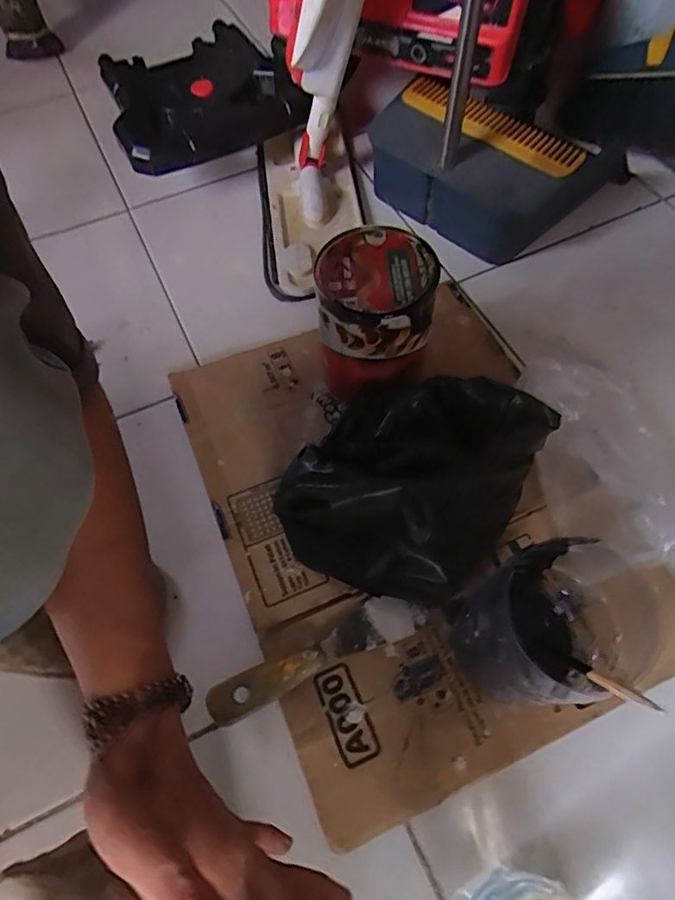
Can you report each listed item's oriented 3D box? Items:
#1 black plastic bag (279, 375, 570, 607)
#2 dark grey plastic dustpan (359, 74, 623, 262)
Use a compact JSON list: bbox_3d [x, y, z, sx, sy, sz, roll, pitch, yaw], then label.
[{"bbox_3d":[0.060,0.018,0.418,0.151,0.109,0.184,31,67,17],"label":"black plastic bag"},{"bbox_3d":[0.152,-0.324,0.601,0.251,0.081,0.121,40,69,18],"label":"dark grey plastic dustpan"}]

